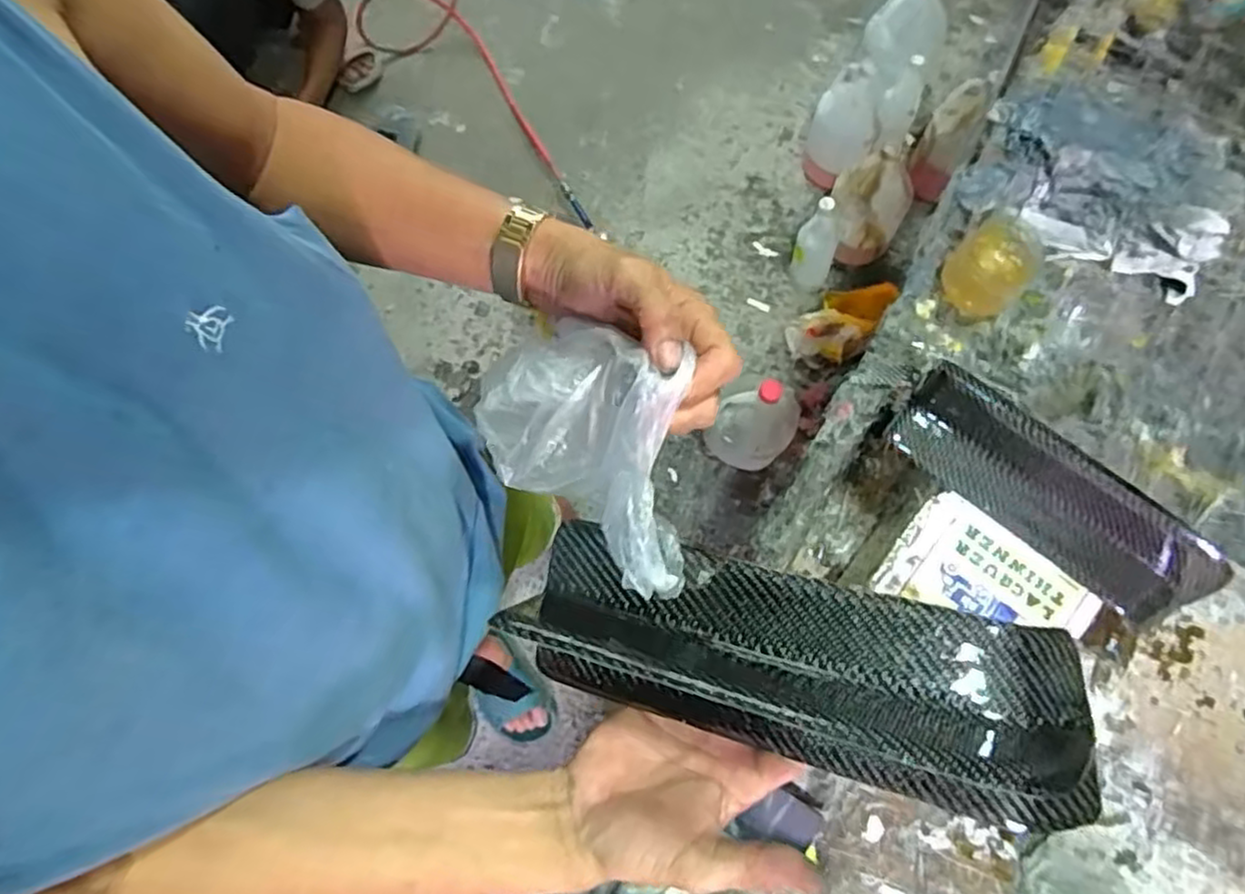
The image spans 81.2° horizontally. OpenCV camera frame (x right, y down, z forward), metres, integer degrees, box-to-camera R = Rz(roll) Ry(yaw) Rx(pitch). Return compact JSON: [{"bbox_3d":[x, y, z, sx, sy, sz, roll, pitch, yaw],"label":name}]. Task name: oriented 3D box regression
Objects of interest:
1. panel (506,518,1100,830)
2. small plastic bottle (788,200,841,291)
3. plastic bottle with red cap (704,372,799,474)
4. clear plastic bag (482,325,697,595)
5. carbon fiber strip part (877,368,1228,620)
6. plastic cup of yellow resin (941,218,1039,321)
[{"bbox_3d":[0.077,0.110,0.370,0.284,0.035,0.085,10,72,19],"label":"panel"},{"bbox_3d":[0.396,-0.410,1.489,0.090,0.228,0.075,19,73,7],"label":"small plastic bottle"},{"bbox_3d":[0.258,-0.060,1.396,0.155,0.233,0.146,29,75,10],"label":"plastic bottle with red cap"},{"bbox_3d":[-0.016,-0.002,0.361,0.156,0.076,0.086,42,78,13],"label":"clear plastic bag"},{"bbox_3d":[0.338,0.044,0.566,0.263,0.081,0.058,36,77,12],"label":"carbon fiber strip part"},{"bbox_3d":[0.386,-0.187,0.758,0.090,0.062,0.074,-42,76,-11],"label":"plastic cup of yellow resin"}]

